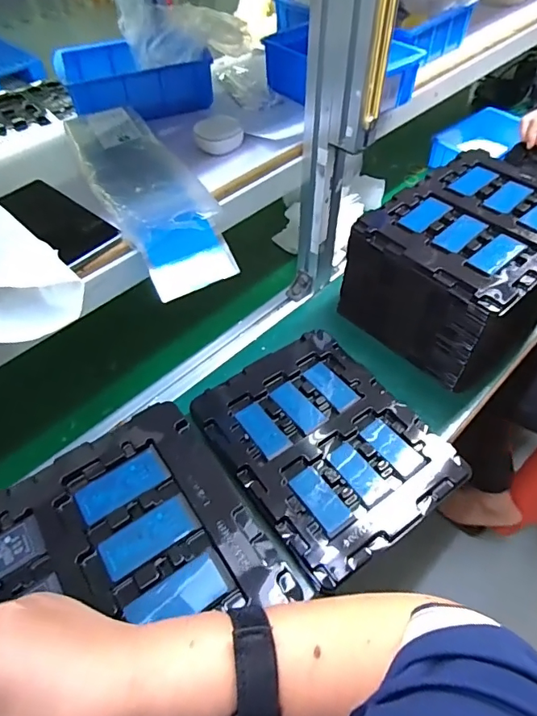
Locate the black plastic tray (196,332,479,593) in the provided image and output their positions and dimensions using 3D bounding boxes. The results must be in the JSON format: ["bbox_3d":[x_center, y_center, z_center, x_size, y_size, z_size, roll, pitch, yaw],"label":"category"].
[{"bbox_3d":[0.065,0.098,0.571,0.222,0.016,0.275,-31,57,-20],"label":"black plastic tray"}]

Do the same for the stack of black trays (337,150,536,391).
[{"bbox_3d":[0.284,-0.139,0.684,0.271,0.163,0.224,-38,60,-24],"label":"stack of black trays"}]

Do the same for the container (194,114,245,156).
[{"bbox_3d":[-0.062,-0.284,0.597,0.060,0.018,0.065,-3,52,0],"label":"container"}]

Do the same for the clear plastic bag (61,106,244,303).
[{"bbox_3d":[-0.145,-0.194,0.563,0.107,0.066,0.320,-24,55,-16],"label":"clear plastic bag"}]

